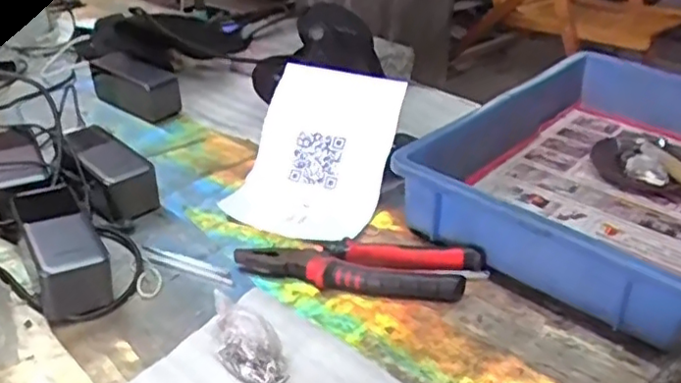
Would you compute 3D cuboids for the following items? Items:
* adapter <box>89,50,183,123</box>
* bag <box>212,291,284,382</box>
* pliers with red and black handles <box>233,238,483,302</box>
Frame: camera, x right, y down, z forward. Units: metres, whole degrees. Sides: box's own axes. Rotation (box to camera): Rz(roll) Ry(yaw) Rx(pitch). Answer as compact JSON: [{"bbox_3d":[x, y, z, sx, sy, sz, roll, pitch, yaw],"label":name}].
[{"bbox_3d":[-0.278,-0.143,0.881,0.138,0.057,0.057,24,38,32],"label":"adapter"},{"bbox_3d":[-0.074,0.107,0.496,0.043,0.035,0.084,-14,35,-23],"label":"bag"},{"bbox_3d":[0.015,0.065,0.581,0.210,0.022,0.053,5,32,7],"label":"pliers with red and black handles"}]

